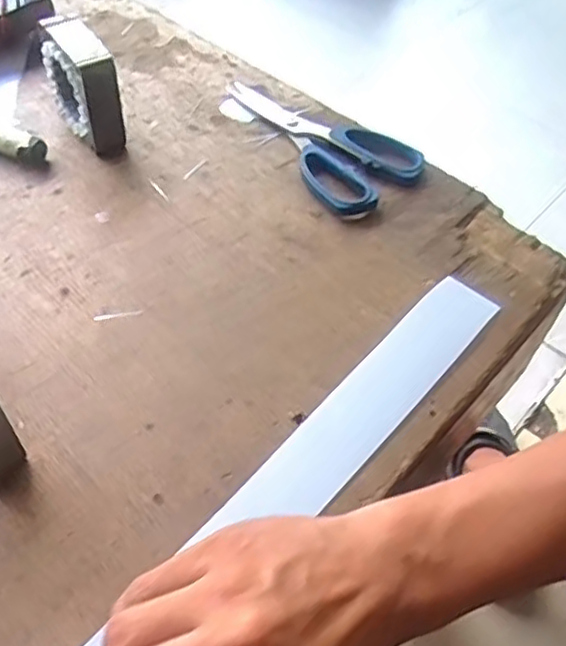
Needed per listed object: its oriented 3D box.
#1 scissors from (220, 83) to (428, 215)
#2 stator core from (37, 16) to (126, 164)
[{"bbox_3d":[0.022,-0.150,0.526,0.086,0.018,0.185,-30,60,-24],"label":"scissors"},{"bbox_3d":[-0.147,-0.173,0.490,0.032,0.074,0.074,-27,59,-22],"label":"stator core"}]

